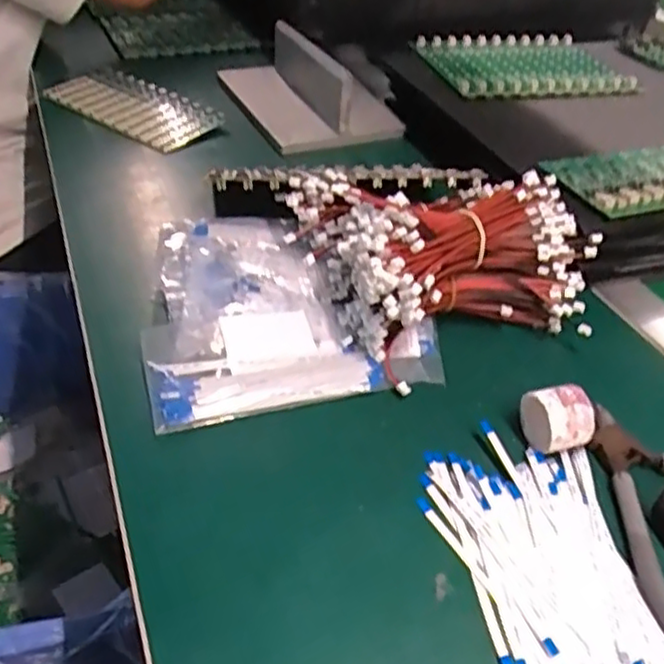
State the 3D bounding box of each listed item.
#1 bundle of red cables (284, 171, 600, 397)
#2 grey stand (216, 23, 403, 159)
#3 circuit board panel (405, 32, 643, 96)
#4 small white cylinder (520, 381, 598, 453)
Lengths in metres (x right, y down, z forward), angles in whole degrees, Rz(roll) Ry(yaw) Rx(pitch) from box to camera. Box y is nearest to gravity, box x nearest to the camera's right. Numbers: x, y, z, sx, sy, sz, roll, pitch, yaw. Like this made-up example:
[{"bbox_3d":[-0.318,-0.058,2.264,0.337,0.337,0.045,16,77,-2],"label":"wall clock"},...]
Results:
[{"bbox_3d":[0.076,-0.049,0.456,0.179,0.084,0.133,-14,42,-17],"label":"bundle of red cables"},{"bbox_3d":[-0.030,-0.258,0.717,0.142,0.060,0.189,-16,43,-20],"label":"grey stand"},{"bbox_3d":[0.193,-0.282,0.721,0.197,0.010,0.165,-7,41,-14],"label":"circuit board panel"},{"bbox_3d":[0.123,0.047,0.374,0.031,0.032,0.031,-9,41,-13],"label":"small white cylinder"}]

